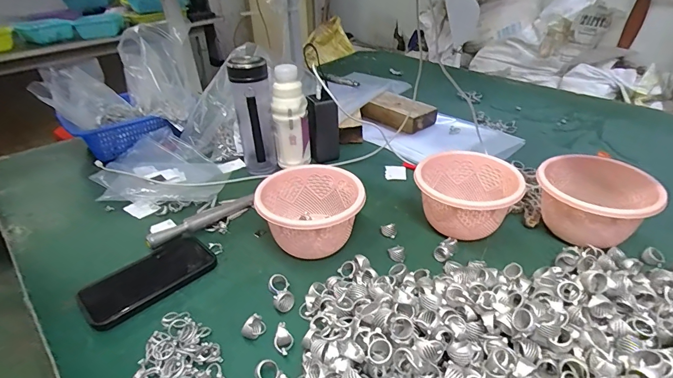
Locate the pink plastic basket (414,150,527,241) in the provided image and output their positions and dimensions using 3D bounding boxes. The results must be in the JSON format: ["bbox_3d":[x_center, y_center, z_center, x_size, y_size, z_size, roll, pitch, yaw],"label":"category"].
[{"bbox_3d":[0.192,0.014,0.581,0.139,0.089,0.130,2,34,8],"label":"pink plastic basket"}]

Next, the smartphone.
[{"bbox_3d":[-0.244,0.115,0.501,0.084,0.018,0.158,23,41,34],"label":"smartphone"}]

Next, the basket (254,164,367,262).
[{"bbox_3d":[-0.036,0.039,0.551,0.136,0.090,0.141,-2,33,1],"label":"basket"}]

